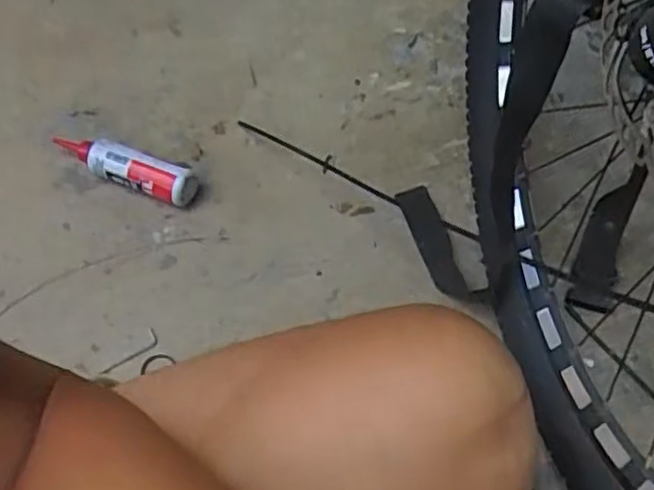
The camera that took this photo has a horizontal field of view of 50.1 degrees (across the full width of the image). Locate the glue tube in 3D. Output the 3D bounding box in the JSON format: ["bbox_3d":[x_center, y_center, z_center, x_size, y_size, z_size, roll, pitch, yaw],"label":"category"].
[{"bbox_3d":[-0.232,-0.090,0.772,0.187,0.034,0.036,19,61,12],"label":"glue tube"}]

